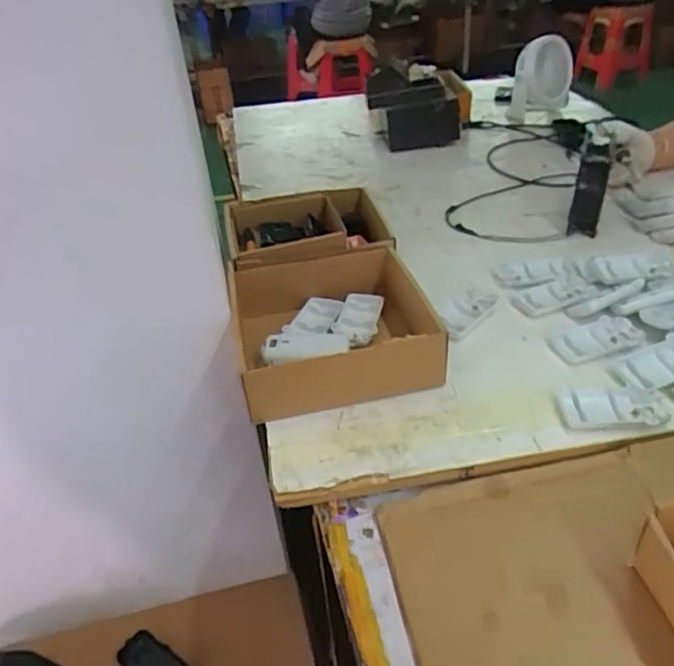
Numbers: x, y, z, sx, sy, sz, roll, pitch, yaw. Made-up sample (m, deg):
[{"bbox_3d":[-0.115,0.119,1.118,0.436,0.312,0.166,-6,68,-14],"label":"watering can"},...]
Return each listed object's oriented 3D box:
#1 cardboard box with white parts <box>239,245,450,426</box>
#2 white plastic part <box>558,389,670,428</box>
[{"bbox_3d":[-0.004,-0.007,0.660,0.207,0.073,0.197,-11,38,-5],"label":"cardboard box with white parts"},{"bbox_3d":[0.266,0.074,0.575,0.095,0.011,0.049,-2,38,6],"label":"white plastic part"}]

